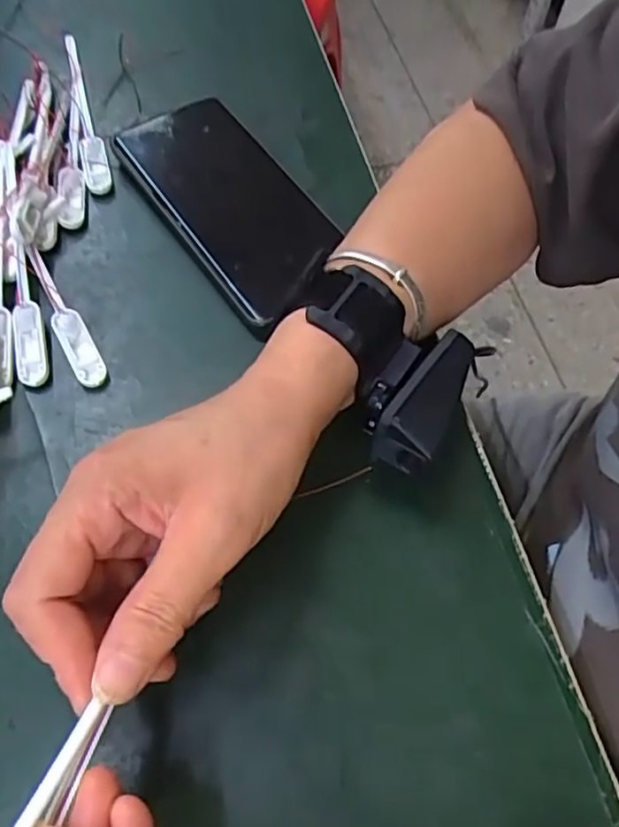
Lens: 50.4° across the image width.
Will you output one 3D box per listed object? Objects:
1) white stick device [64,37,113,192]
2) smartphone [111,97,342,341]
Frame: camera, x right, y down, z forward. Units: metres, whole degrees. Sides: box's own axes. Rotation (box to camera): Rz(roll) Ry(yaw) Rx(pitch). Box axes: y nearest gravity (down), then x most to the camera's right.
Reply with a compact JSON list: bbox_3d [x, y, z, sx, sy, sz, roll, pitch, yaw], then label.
[{"bbox_3d":[-0.142,-0.193,0.413,0.015,0.008,0.139,-14,63,-9],"label":"white stick device"},{"bbox_3d":[-0.044,-0.119,0.371,0.078,0.014,0.158,-33,67,-18],"label":"smartphone"}]

